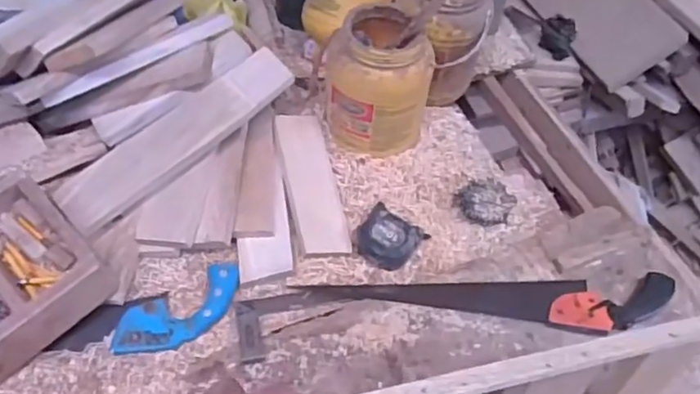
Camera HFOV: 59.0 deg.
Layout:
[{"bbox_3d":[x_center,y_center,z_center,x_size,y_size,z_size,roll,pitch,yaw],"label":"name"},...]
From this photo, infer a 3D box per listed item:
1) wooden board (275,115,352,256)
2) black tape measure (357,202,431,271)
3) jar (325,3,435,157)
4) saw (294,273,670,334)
[{"bbox_3d":[-0.057,-0.021,0.917,0.075,0.007,0.224,-8,68,-17],"label":"wooden board"},{"bbox_3d":[0.056,0.058,0.891,0.083,0.035,0.082,25,52,20],"label":"black tape measure"},{"bbox_3d":[0.044,-0.177,0.950,0.149,0.203,0.149,0,48,0],"label":"jar"},{"bbox_3d":[0.185,0.139,0.823,0.483,0.025,0.090,2,48,1],"label":"saw"}]

